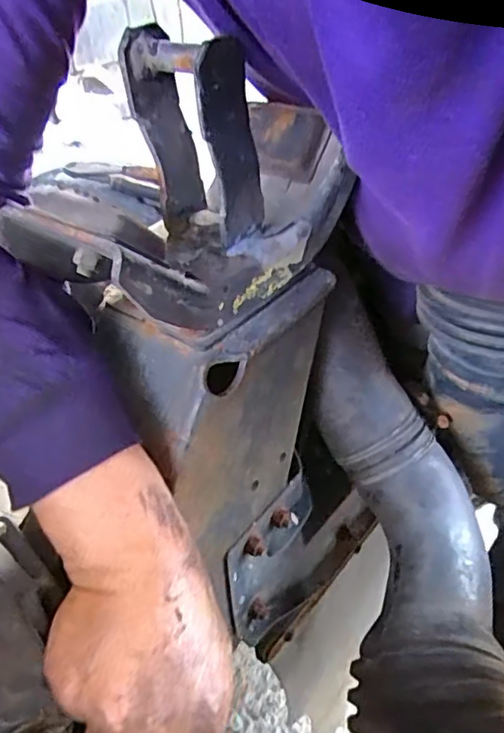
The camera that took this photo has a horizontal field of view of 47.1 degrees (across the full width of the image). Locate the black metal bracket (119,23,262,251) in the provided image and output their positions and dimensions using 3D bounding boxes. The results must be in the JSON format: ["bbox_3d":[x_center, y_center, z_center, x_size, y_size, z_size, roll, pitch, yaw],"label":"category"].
[{"bbox_3d":[-0.030,-0.124,0.316,0.060,0.101,0.032,21,45,29],"label":"black metal bracket"}]

